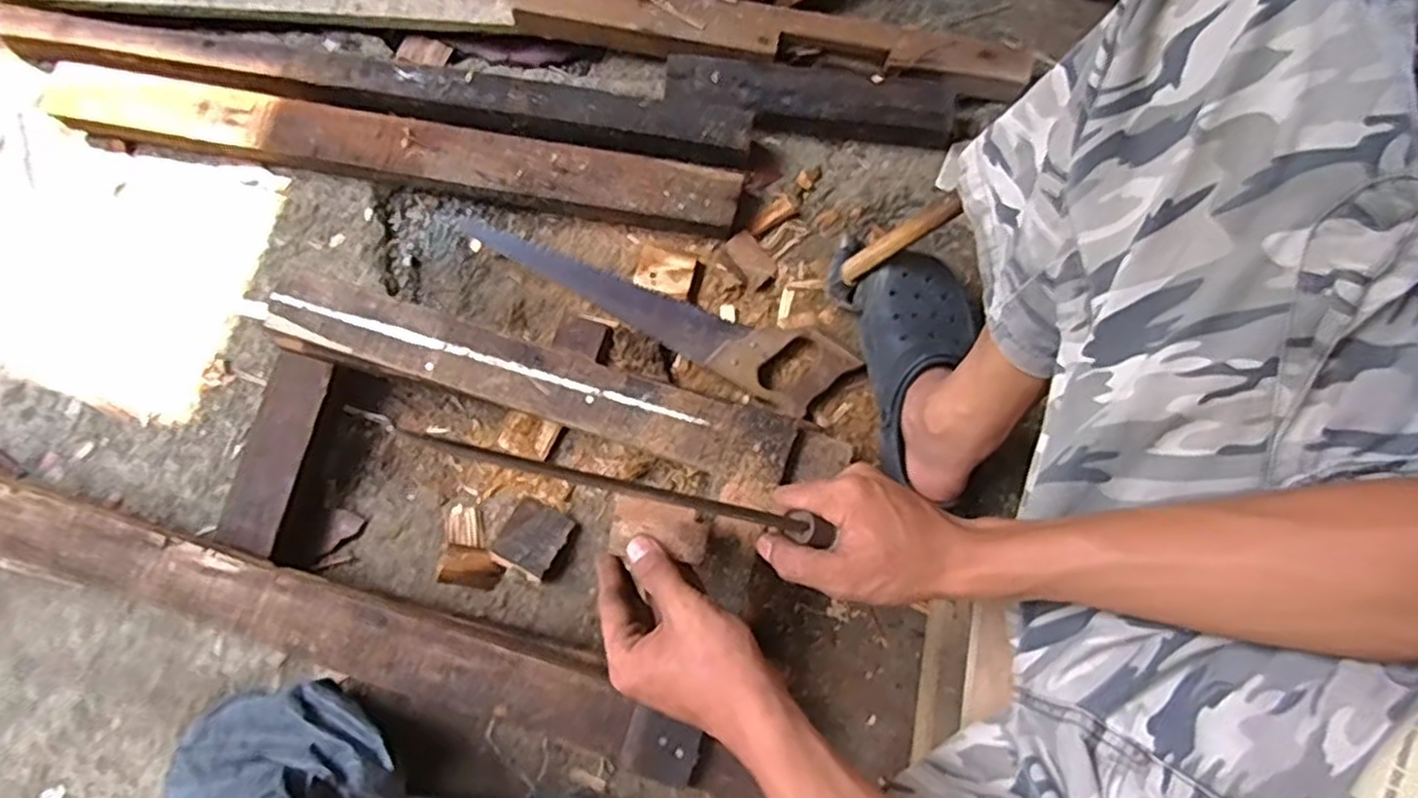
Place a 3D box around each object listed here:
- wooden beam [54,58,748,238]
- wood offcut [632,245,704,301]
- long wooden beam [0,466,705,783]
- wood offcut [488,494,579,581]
[{"bbox_3d":[-0.331,-0.270,0.819,0.733,0.061,0.085,9,79,2],"label":"wooden beam"},{"bbox_3d":[-0.044,-0.135,0.815,0.067,0.016,0.050,15,79,3],"label":"wood offcut"},{"bbox_3d":[-0.402,0.171,0.673,0.807,0.061,0.073,17,80,3],"label":"long wooden beam"},{"bbox_3d":[-0.178,0.141,0.770,0.061,0.036,0.071,30,80,6],"label":"wood offcut"}]

